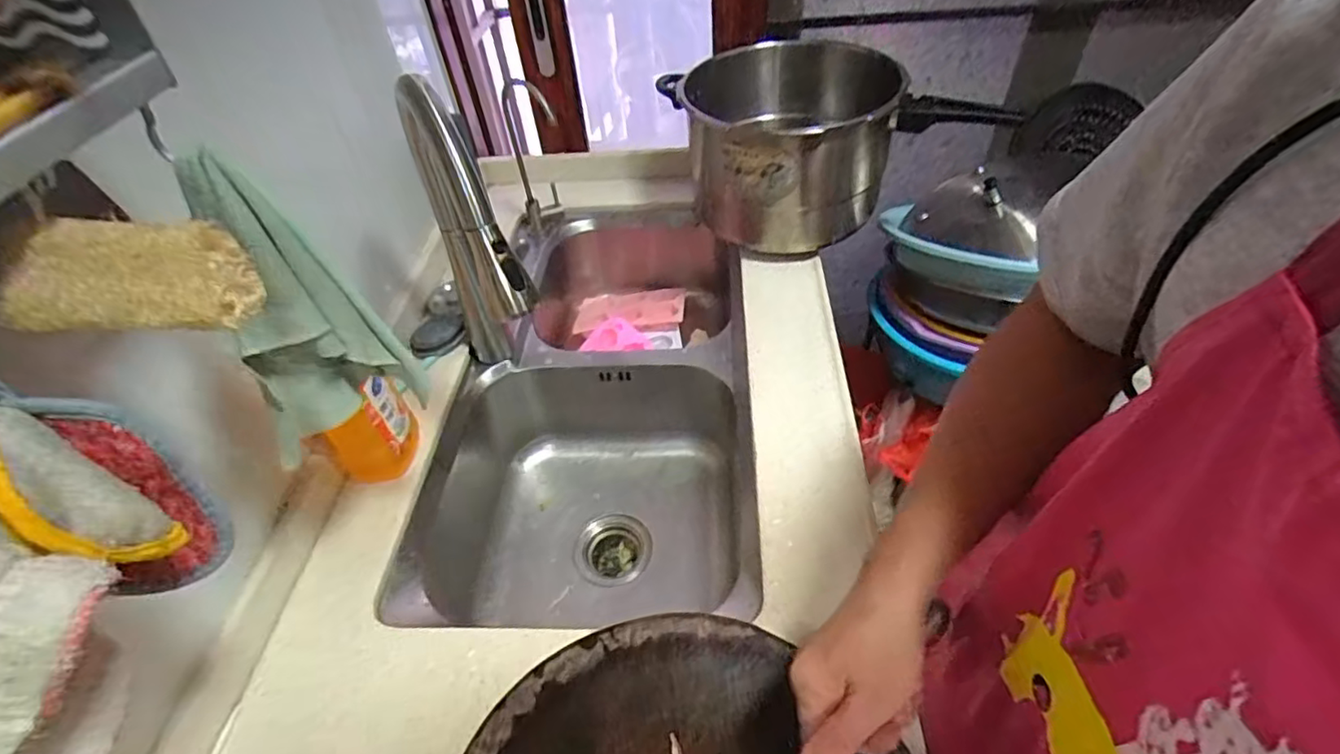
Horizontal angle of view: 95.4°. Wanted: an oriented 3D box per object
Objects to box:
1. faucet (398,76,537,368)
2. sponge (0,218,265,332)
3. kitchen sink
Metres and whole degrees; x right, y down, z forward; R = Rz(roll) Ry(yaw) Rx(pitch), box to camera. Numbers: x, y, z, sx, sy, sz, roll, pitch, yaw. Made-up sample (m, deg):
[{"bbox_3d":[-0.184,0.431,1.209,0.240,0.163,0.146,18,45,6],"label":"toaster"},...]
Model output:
[{"bbox_3d":[-0.204,-0.096,0.672,0.043,0.411,0.267,-27,50,-19],"label":"faucet"},{"bbox_3d":[-0.286,-0.049,0.323,0.097,0.052,0.048,-7,47,-2],"label":"sponge"},{"bbox_3d":[-0.107,0.027,0.940,0.425,0.230,0.725,-3,47,2],"label":"kitchen sink"}]

